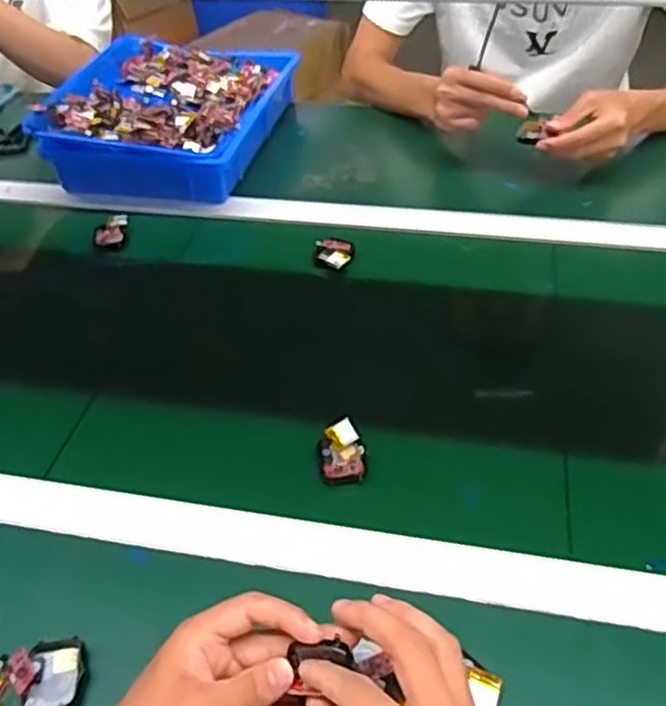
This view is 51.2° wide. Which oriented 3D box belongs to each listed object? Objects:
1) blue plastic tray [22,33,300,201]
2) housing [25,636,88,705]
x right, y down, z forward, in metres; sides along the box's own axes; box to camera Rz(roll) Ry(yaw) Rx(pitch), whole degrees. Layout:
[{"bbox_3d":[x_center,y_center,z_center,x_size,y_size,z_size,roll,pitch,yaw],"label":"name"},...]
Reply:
[{"bbox_3d":[-0.214,-0.329,0.957,0.253,0.103,0.328,8,45,11],"label":"blue plastic tray"},{"bbox_3d":[-0.173,0.205,0.440,0.035,0.014,0.047,-8,44,-6],"label":"housing"}]

